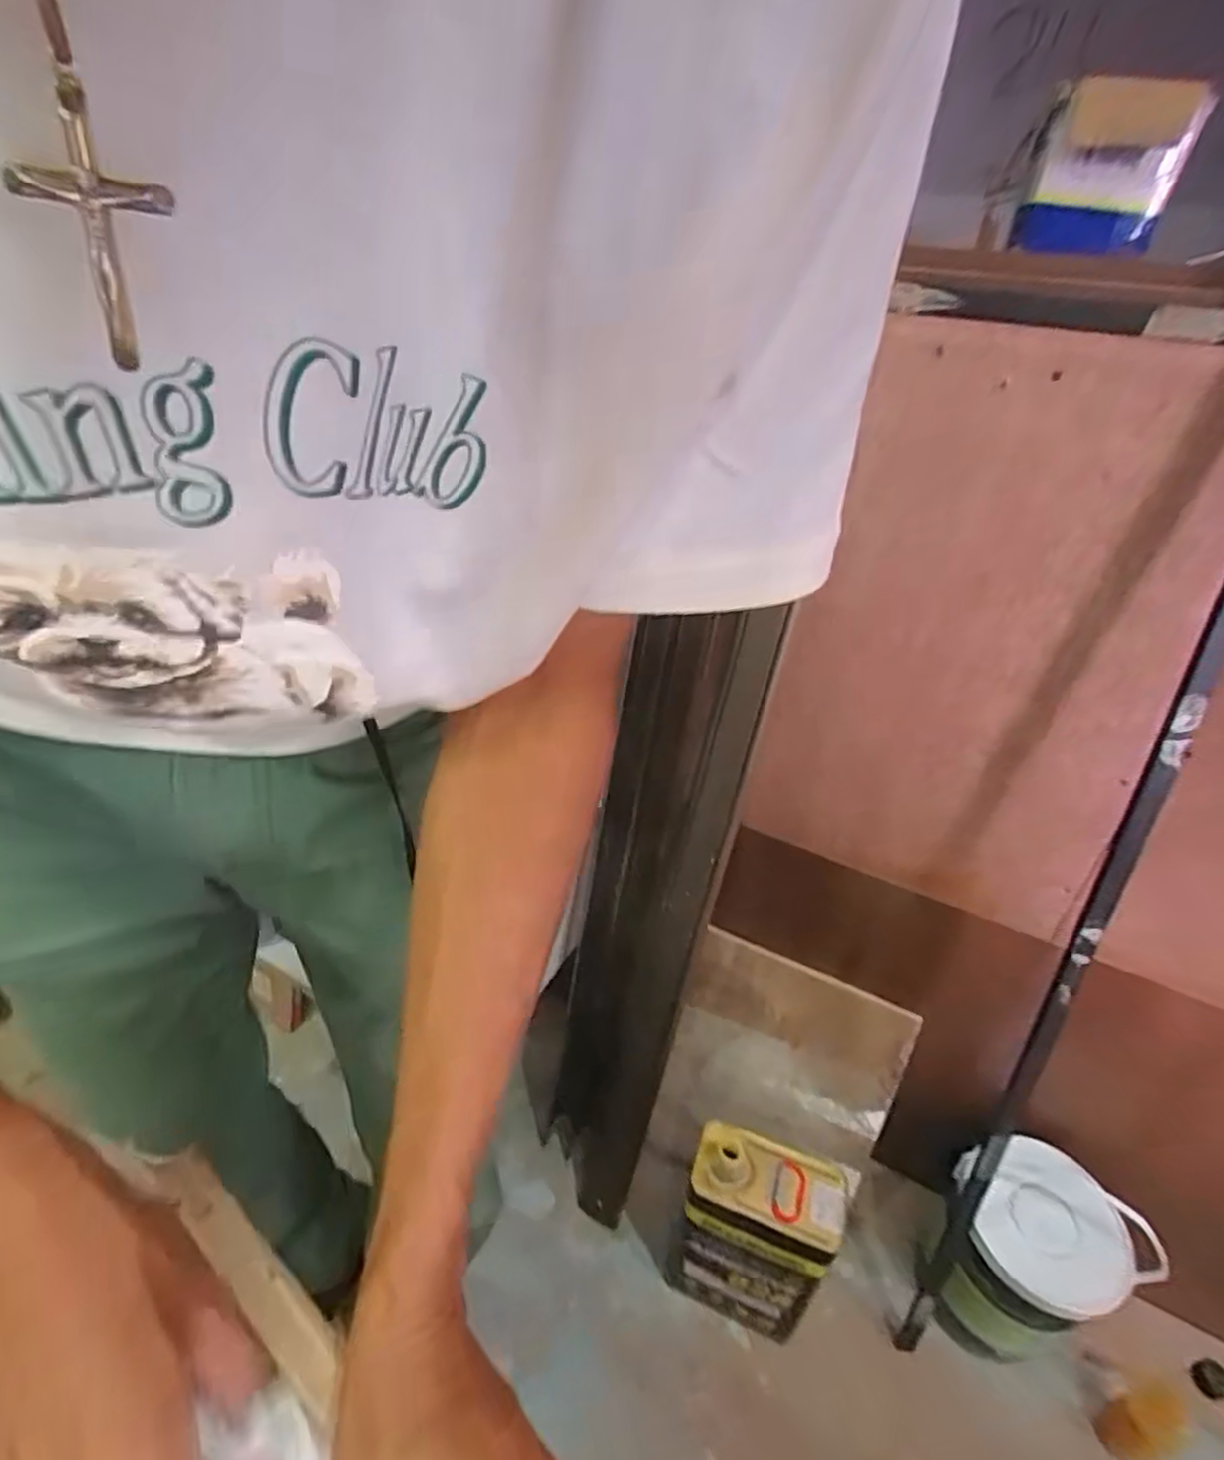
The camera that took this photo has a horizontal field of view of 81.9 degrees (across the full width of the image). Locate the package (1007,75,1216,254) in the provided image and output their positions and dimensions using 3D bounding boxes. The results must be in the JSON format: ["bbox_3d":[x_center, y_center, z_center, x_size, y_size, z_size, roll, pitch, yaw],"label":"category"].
[{"bbox_3d":[0.345,-0.392,0.497,0.091,0.091,0.050,19,35,21],"label":"package"}]

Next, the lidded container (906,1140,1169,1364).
[{"bbox_3d":[0.516,0.662,0.895,0.167,0.230,0.175,3,32,-2],"label":"lidded container"}]

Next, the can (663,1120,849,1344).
[{"bbox_3d":[0.177,0.637,0.888,0.182,0.288,0.110,15,33,15],"label":"can"}]

